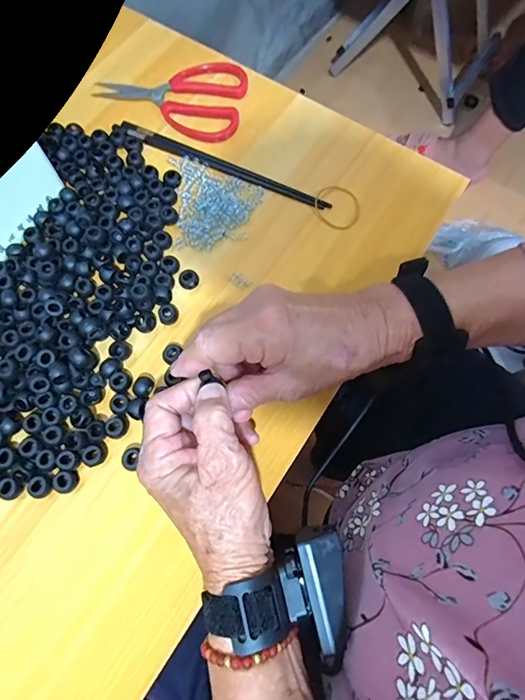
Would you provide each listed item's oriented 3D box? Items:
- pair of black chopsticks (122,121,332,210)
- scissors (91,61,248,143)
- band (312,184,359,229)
[{"bbox_3d":[-0.040,-0.187,0.415,0.228,0.005,0.013,24,72,7],"label":"pair of black chopsticks"},{"bbox_3d":[-0.096,-0.287,0.446,0.162,0.016,0.099,20,71,6],"label":"scissors"},{"bbox_3d":[0.073,-0.142,0.407,0.051,0.006,0.044,42,77,10],"label":"band"}]

